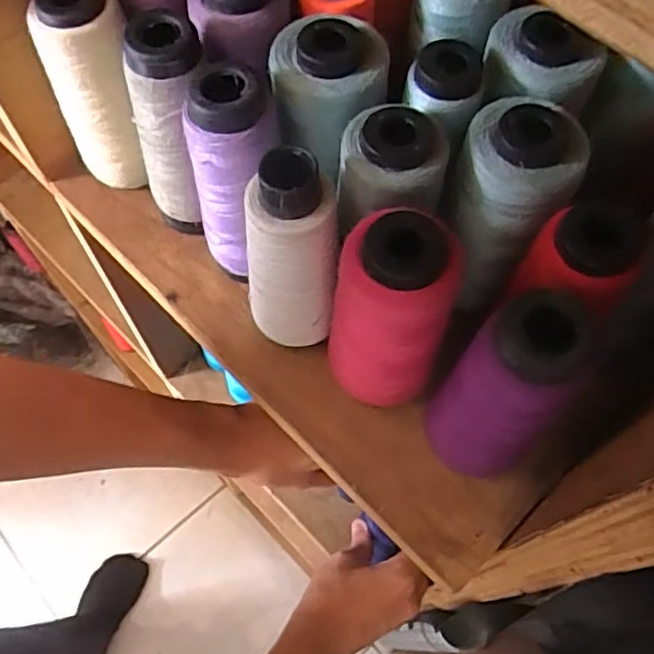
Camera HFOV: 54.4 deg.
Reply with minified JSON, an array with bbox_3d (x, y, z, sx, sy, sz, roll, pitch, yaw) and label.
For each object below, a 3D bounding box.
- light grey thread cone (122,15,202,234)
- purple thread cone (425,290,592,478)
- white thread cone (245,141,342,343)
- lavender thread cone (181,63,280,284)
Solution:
[{"bbox_3d":[-0.074,-0.093,0.314,0.036,0.114,0.034,-10,65,-6],"label":"light grey thread cone"},{"bbox_3d":[0.071,0.029,0.256,0.037,0.105,0.040,0,65,-1],"label":"purple thread cone"},{"bbox_3d":[-0.015,-0.030,0.280,0.038,0.104,0.035,3,65,1],"label":"white thread cone"},{"bbox_3d":[-0.044,-0.068,0.298,0.038,0.105,0.039,-31,69,-15],"label":"lavender thread cone"}]

